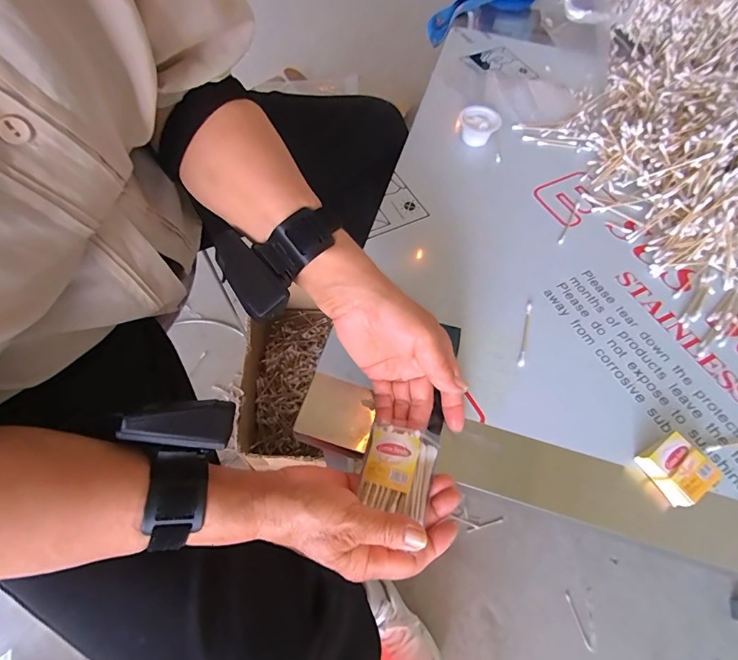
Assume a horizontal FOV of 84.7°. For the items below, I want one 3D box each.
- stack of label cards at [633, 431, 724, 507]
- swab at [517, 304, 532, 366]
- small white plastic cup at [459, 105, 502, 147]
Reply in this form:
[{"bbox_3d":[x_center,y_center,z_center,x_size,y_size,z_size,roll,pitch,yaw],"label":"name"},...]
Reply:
[{"bbox_3d":[0.259,0.116,0.341,0.045,0.021,0.046,-30,67,-16],"label":"stack of label cards"},{"bbox_3d":[0.157,0.004,0.405,0.007,0.004,0.073,15,63,6],"label":"swab"},{"bbox_3d":[0.146,-0.272,0.541,0.049,0.028,0.051,1,62,-2],"label":"small white plastic cup"}]

